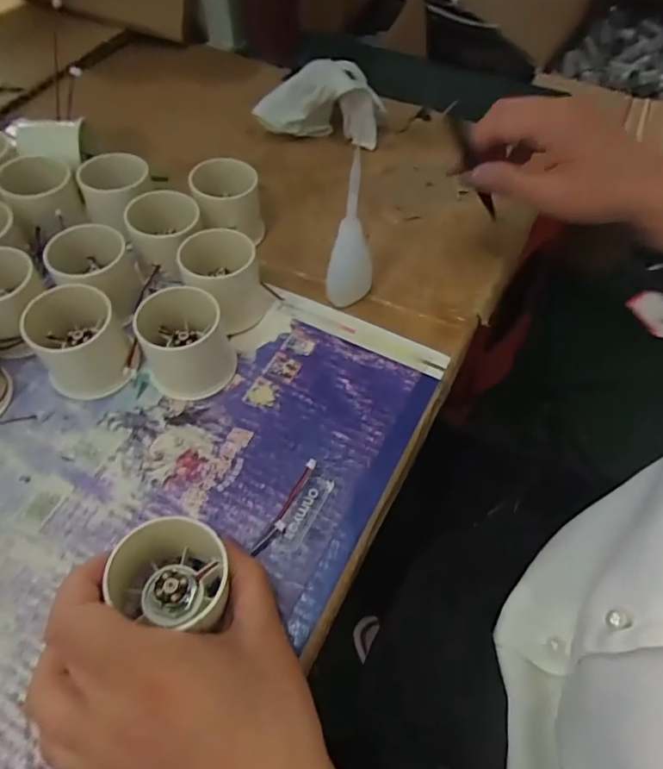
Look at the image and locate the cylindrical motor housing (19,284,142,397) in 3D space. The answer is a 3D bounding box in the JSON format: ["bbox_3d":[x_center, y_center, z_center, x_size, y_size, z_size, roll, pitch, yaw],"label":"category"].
[{"bbox_3d":[-0.159,-0.030,0.319,0.057,0.049,0.063,-33,64,-22],"label":"cylindrical motor housing"}]

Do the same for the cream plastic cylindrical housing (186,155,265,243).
[{"bbox_3d":[-0.079,-0.138,0.391,0.051,0.051,0.046,-16,59,-13],"label":"cream plastic cylindrical housing"}]

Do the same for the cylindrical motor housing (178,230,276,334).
[{"bbox_3d":[-0.074,-0.075,0.353,0.056,0.048,0.060,-37,66,-24],"label":"cylindrical motor housing"}]

